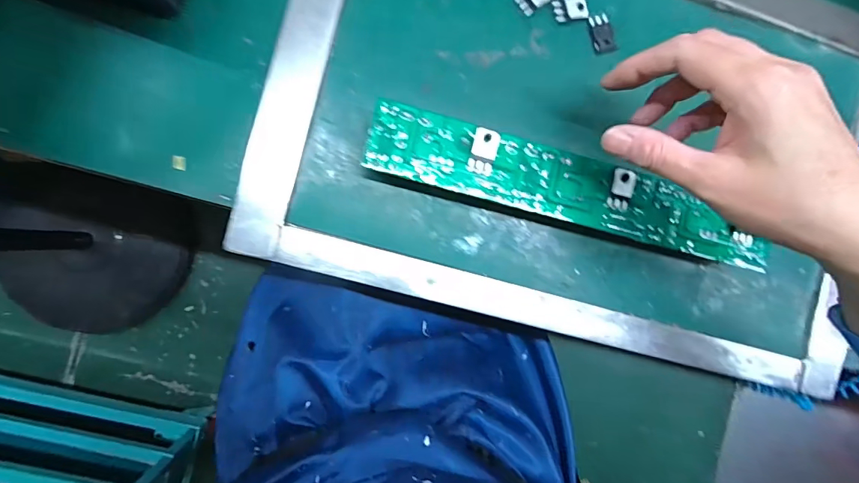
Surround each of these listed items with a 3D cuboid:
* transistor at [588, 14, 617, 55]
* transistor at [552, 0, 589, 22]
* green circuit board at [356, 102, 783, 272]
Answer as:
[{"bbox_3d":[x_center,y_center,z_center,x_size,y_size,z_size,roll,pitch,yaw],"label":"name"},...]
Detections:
[{"bbox_3d":[0.125,-0.149,0.302,0.015,0.004,0.027,-15,91,-7],"label":"transistor"},{"bbox_3d":[0.100,-0.165,0.299,0.025,0.004,0.015,-14,91,-7],"label":"transistor"},{"bbox_3d":[0.097,-0.034,0.276,0.274,0.014,0.042,14,91,-7],"label":"green circuit board"}]

